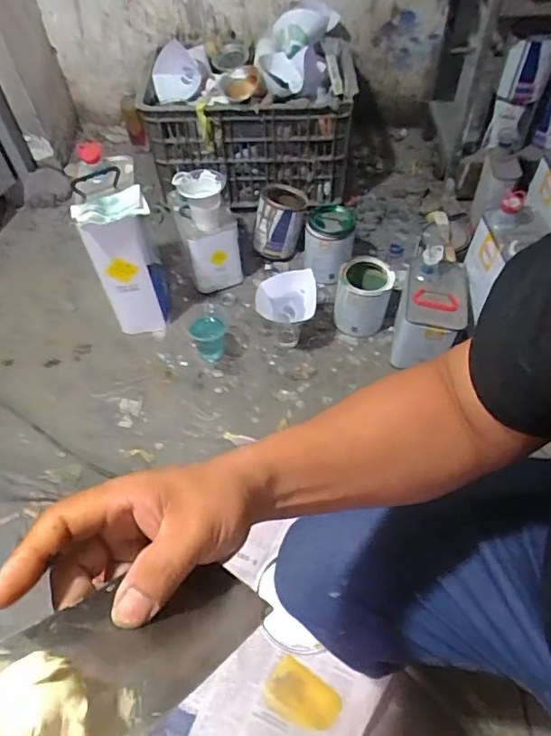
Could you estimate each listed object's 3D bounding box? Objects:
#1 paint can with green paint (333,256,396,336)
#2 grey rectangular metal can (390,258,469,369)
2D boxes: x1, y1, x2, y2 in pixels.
[{"bbox_3d":[0.180,-0.147,1.083,0.107,0.129,0.111,-1,55,1],"label":"paint can with green paint"},{"bbox_3d":[0.304,-0.107,1.035,0.120,0.135,0.188,10,56,9],"label":"grey rectangular metal can"}]

